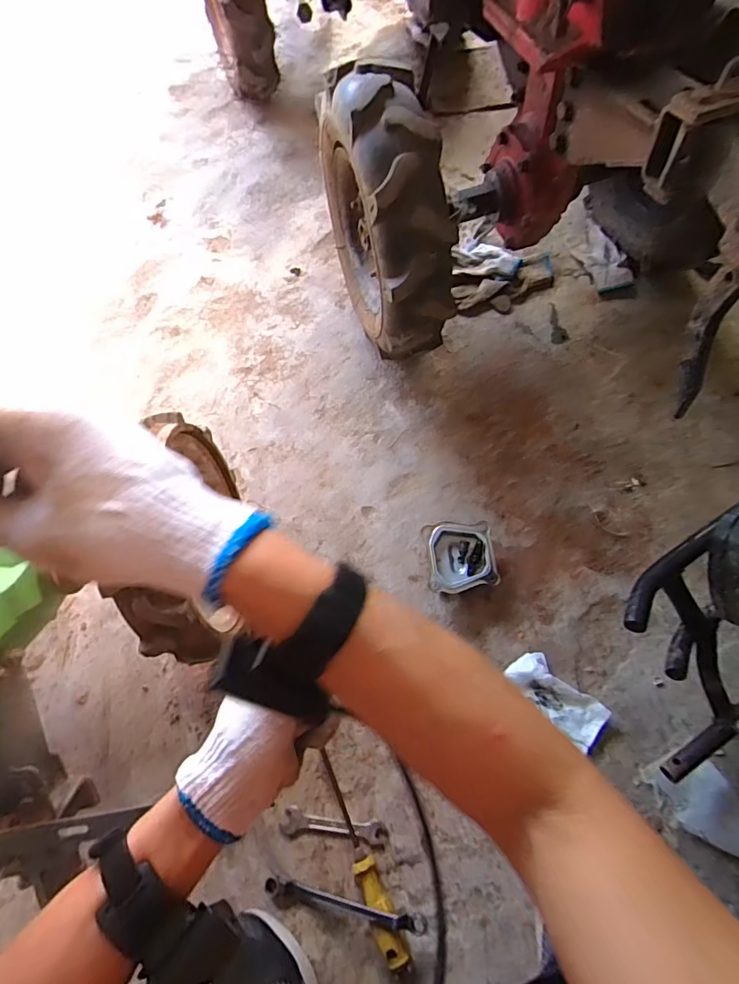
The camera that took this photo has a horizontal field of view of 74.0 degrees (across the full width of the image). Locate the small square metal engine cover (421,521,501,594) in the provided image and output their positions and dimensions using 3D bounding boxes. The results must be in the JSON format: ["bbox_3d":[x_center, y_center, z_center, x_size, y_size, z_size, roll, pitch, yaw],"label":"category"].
[{"bbox_3d":[0.144,0.105,0.792,0.105,0.061,0.109,-7,66,-1],"label":"small square metal engine cover"}]

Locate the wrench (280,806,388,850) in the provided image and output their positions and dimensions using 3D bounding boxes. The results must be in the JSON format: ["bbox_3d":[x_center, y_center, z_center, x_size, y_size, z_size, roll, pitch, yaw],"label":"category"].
[{"bbox_3d":[-0.049,0.455,0.660,0.141,0.013,0.035,5,73,5],"label":"wrench"}]

